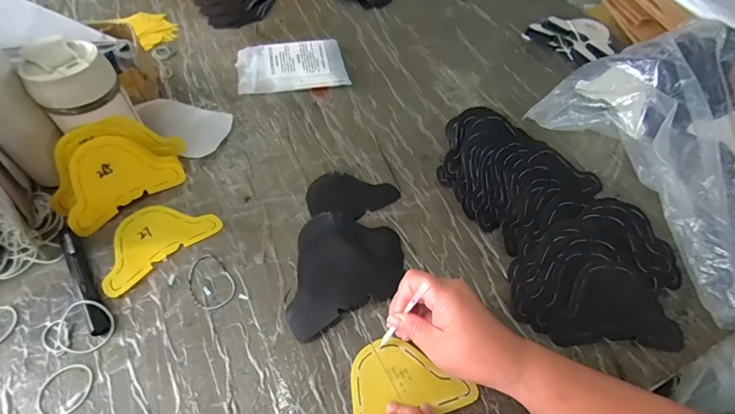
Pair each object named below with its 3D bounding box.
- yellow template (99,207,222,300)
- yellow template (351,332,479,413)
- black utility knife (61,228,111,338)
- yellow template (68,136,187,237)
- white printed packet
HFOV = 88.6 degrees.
[{"bbox_3d":[-0.259,0.035,0.456,0.136,0.004,0.088,-37,65,-27],"label":"yellow template"},{"bbox_3d":[0.026,0.177,0.368,0.133,0.004,0.090,-24,61,-16],"label":"yellow template"},{"bbox_3d":[-0.313,0.077,0.414,0.016,0.014,0.144,-30,64,-22],"label":"black utility knife"},{"bbox_3d":[-0.307,-0.038,0.459,0.134,0.089,0.008,-37,35,-25],"label":"yellow template"},{"bbox_3d":[-0.126,-0.237,0.633,0.176,0.024,0.102,-7,58,-9],"label":"white printed packet"}]

